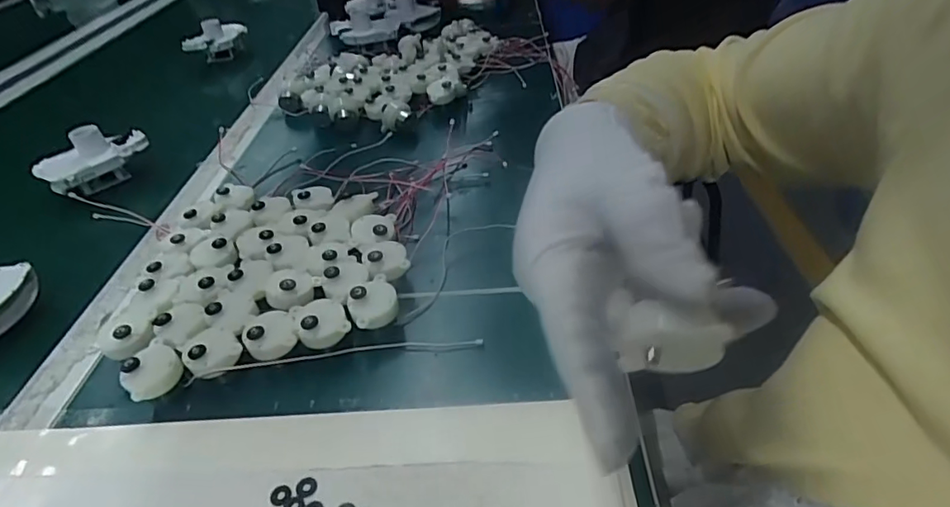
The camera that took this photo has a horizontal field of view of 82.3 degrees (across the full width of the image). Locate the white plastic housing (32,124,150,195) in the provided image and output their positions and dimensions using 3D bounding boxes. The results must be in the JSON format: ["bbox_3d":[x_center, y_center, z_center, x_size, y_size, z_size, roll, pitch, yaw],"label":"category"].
[{"bbox_3d":[-0.386,-0.096,0.551,0.096,0.056,0.049,-33,46,-29],"label":"white plastic housing"}]

